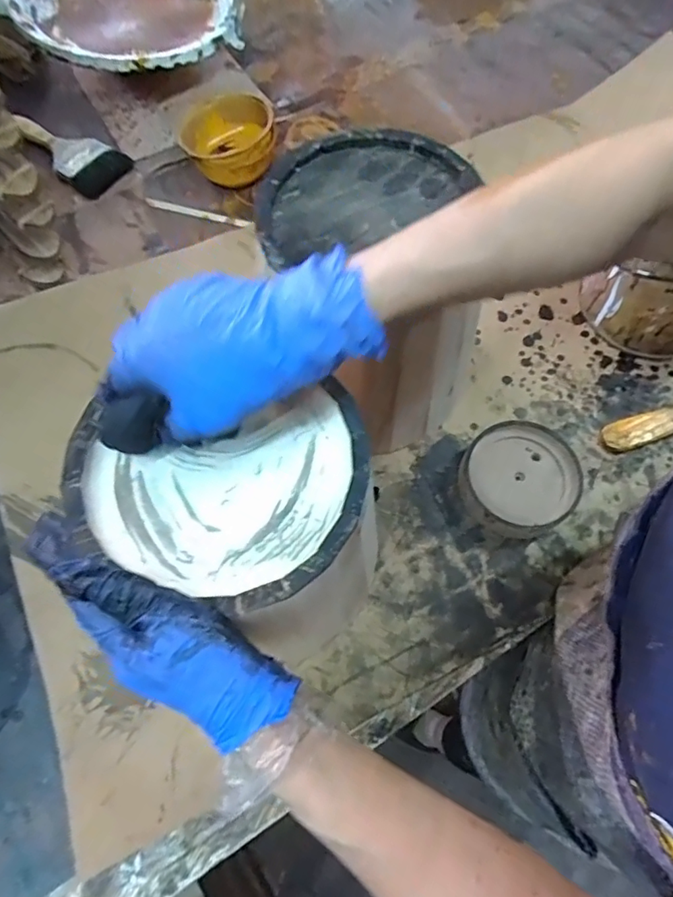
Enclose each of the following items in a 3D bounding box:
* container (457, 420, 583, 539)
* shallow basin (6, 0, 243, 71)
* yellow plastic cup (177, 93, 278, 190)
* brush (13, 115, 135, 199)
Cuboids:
[{"bbox_3d":[0.177,0.030,0.503,0.107,0.036,0.104,1,67,-1],"label":"container"},{"bbox_3d":[-0.288,-0.618,0.715,0.287,0.039,0.293,-31,72,-12],"label":"shallow basin"},{"bbox_3d":[-0.134,-0.383,0.650,0.110,0.058,0.105,1,67,-1],"label":"yellow plastic cup"},{"bbox_3d":[-0.355,-0.394,0.670,0.168,0.017,0.076,33,70,12],"label":"brush"}]

